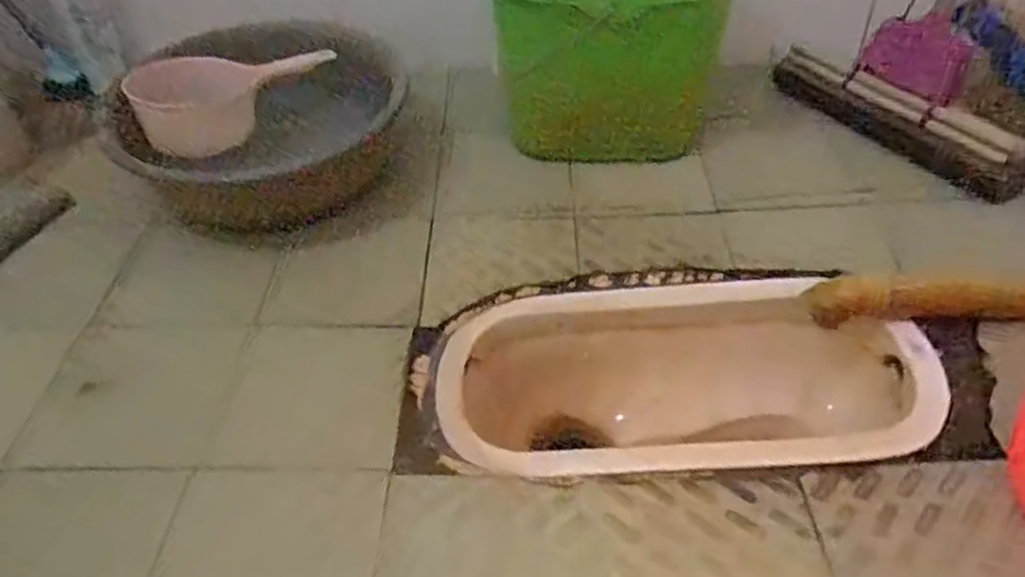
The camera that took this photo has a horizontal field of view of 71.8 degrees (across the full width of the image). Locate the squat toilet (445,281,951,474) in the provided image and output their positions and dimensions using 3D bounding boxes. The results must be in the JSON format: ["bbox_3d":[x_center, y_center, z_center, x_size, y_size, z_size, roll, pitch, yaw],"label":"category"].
[{"bbox_3d":[0.185,0.168,0.875,0.545,0.238,0.288,-7,42,-2],"label":"squat toilet"}]

